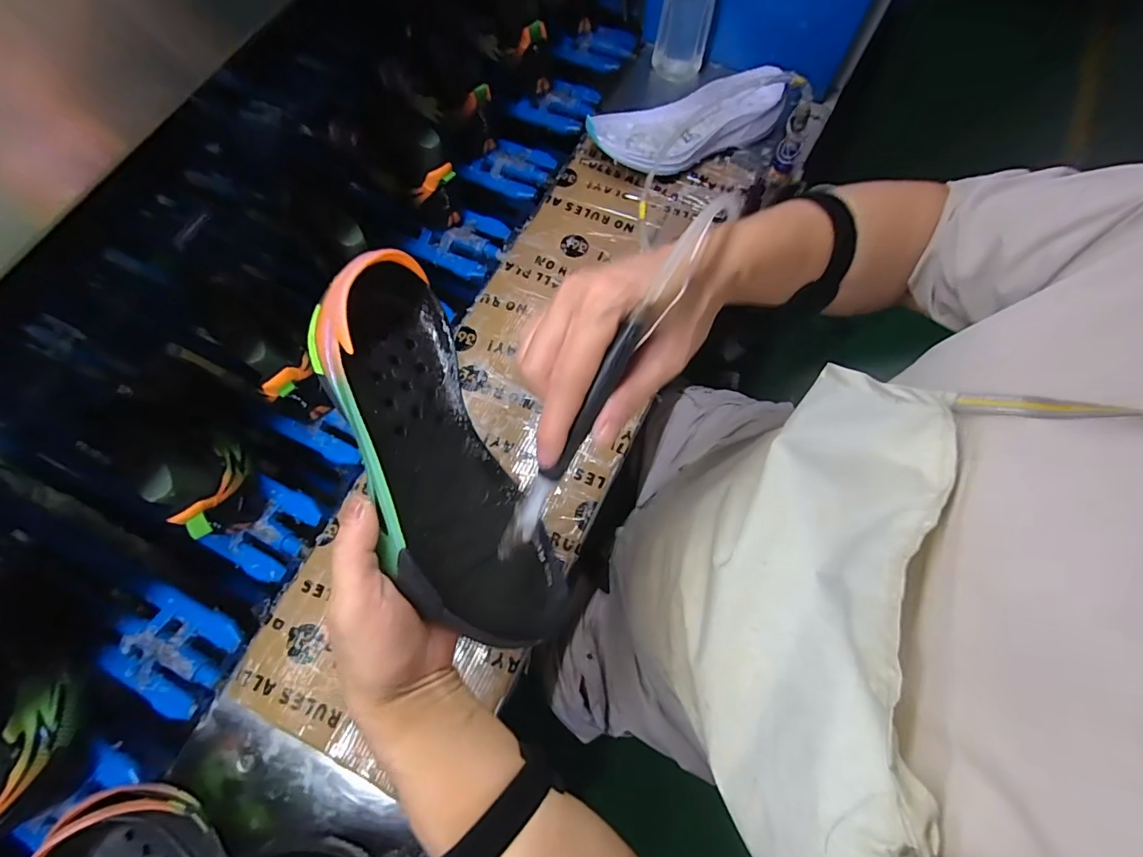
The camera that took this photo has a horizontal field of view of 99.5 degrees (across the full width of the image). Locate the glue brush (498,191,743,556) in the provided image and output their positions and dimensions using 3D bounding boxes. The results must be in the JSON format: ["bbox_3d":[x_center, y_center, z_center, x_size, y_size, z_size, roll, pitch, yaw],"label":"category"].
[{"bbox_3d":[0.015,-0.016,0.249,0.015,0.011,0.216,34,111,8],"label":"glue brush"}]

